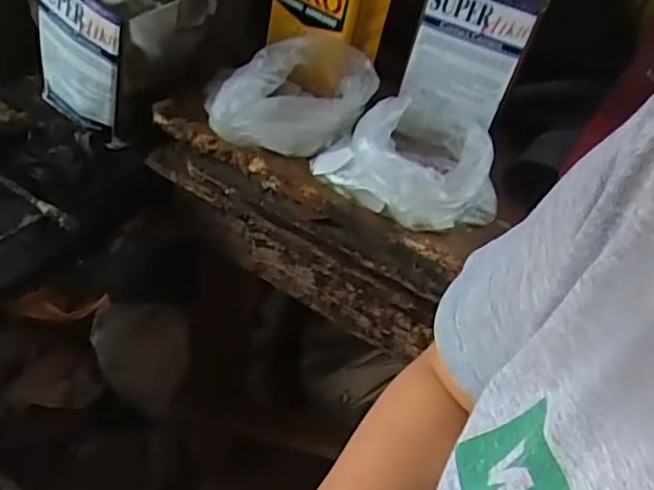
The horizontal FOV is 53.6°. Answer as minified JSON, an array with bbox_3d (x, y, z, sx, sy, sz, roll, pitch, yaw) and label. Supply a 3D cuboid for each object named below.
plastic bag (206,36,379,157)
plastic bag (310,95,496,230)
[{"bbox_3d":[-0.039,-0.196,0.861,0.251,0.105,0.120,-25,50,-36],"label":"plastic bag"},{"bbox_3d":[0.127,-0.114,0.840,0.255,0.087,0.187,-19,47,-32],"label":"plastic bag"}]

